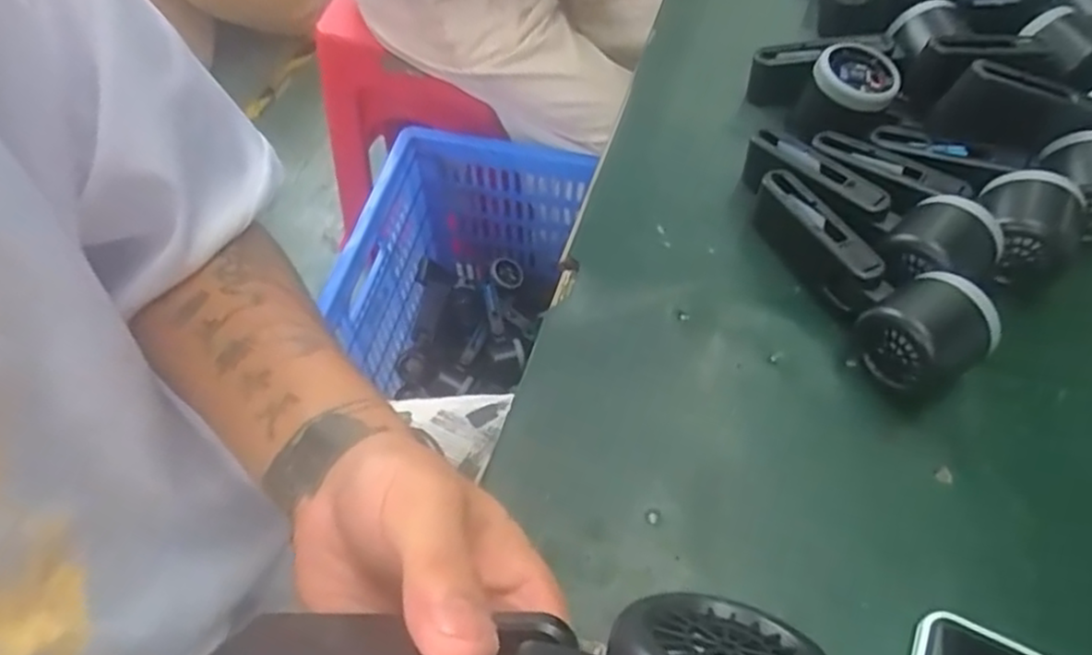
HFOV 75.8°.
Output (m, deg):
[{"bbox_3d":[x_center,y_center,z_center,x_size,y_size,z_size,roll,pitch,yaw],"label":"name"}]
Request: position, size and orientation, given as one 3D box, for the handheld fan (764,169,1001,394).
[{"bbox_3d":[0.182,-0.030,0.422,0.058,0.055,0.163,-32,63,-20],"label":"handheld fan"}]

